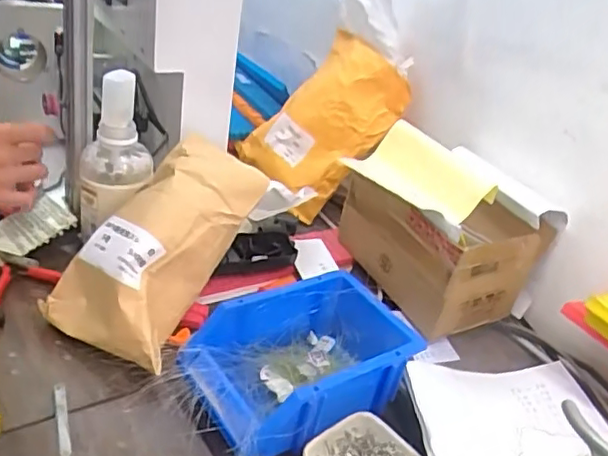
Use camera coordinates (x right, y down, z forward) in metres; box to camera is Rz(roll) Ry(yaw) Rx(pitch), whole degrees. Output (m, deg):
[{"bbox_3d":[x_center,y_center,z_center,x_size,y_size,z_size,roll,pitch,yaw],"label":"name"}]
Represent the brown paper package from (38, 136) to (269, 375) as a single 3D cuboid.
[{"bbox_3d":[-0.129,0.019,0.576,0.127,0.082,0.228,26,68,28],"label":"brown paper package"}]

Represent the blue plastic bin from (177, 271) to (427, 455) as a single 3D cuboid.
[{"bbox_3d":[-0.005,0.119,0.531,0.191,0.074,0.128,-15,40,-38],"label":"blue plastic bin"}]

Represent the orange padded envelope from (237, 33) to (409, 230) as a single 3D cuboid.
[{"bbox_3d":[0.026,-0.143,0.817,0.173,0.221,0.050,45,10,22],"label":"orange padded envelope"}]

